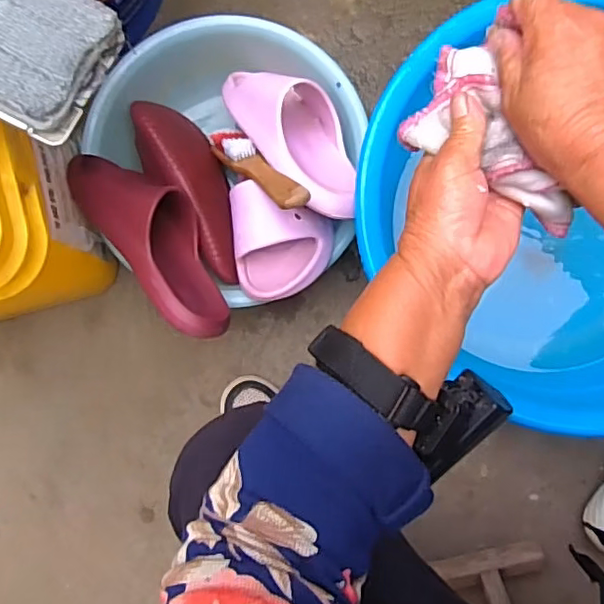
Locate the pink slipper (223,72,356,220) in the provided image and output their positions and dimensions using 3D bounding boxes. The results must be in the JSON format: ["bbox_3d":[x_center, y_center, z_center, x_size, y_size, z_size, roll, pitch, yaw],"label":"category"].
[{"bbox_3d":[0.000,-0.200,0.663,0.106,0.071,0.246,-10,59,-34],"label":"pink slipper"}]

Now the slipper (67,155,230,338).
[{"bbox_3d":[-0.152,-0.071,0.633,0.096,0.076,0.240,-42,89,-2],"label":"slipper"}]

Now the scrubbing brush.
[{"bbox_3d":[-0.053,-0.151,0.649,0.036,0.236,0.028,-45,131,2],"label":"scrubbing brush"}]

